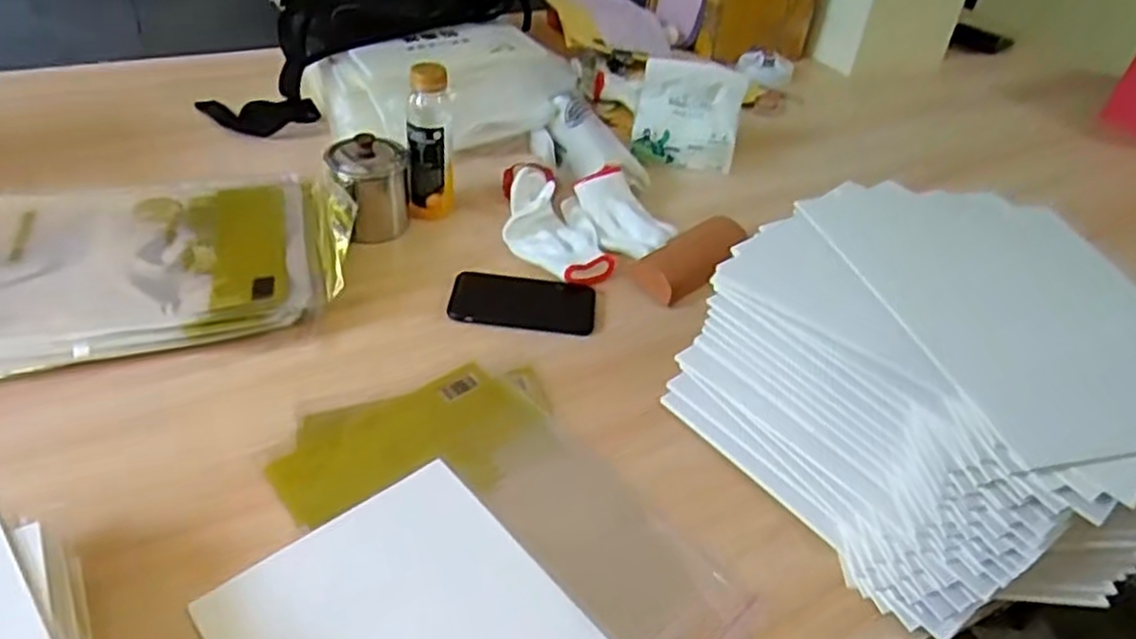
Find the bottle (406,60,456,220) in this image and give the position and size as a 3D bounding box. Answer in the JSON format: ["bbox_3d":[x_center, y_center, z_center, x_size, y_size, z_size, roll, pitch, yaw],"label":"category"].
[{"bbox_3d":[-0.159,-0.205,0.874,0.050,0.184,0.055,-1,41,-9],"label":"bottle"}]

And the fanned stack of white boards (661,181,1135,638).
[{"bbox_3d":[0.307,0.071,0.616,0.327,0.201,0.302,-11,43,-19],"label":"fanned stack of white boards"}]

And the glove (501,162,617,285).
[{"bbox_3d":[-0.025,-0.123,0.898,0.108,0.037,0.219,-6,42,-15],"label":"glove"}]

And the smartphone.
[{"bbox_3d":[-0.047,-0.017,0.805,0.152,0.014,0.077,6,40,-1],"label":"smartphone"}]

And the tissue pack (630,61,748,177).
[{"bbox_3d":[0.159,-0.269,1.001,0.132,0.133,0.023,13,11,8],"label":"tissue pack"}]

